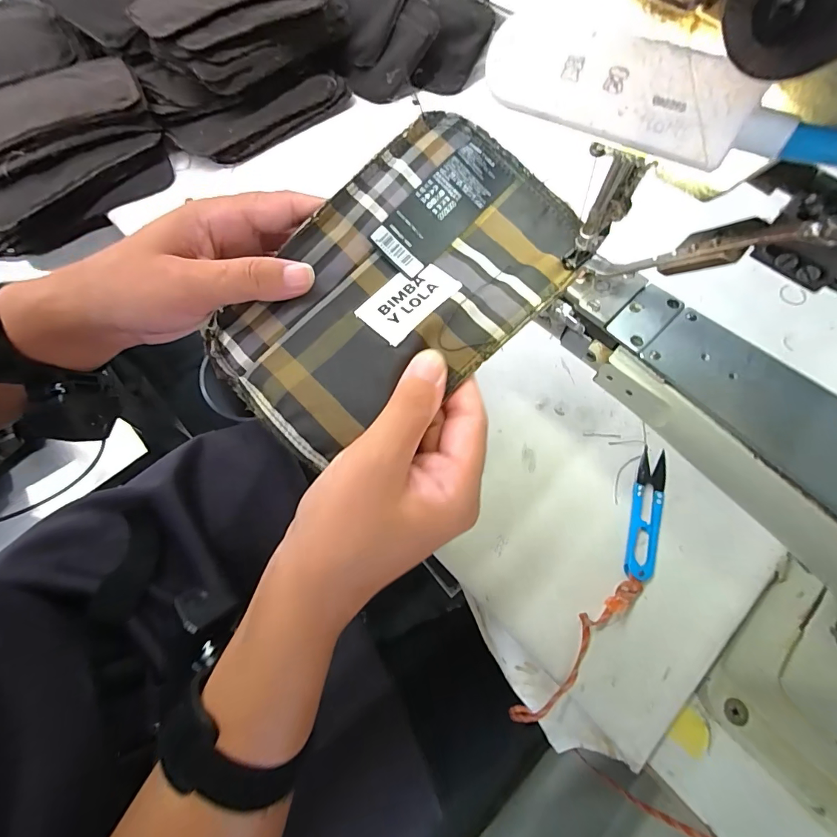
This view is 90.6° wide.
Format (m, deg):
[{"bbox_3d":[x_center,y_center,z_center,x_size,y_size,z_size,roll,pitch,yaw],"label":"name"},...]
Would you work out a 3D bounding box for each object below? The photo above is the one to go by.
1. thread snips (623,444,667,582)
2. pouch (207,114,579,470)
[{"bbox_3d":[0.170,0.069,0.305,0.024,0.009,0.101,17,67,8],"label":"thread snips"},{"bbox_3d":[-0.011,-0.071,0.224,0.194,0.013,0.122,-43,78,-5],"label":"pouch"}]

